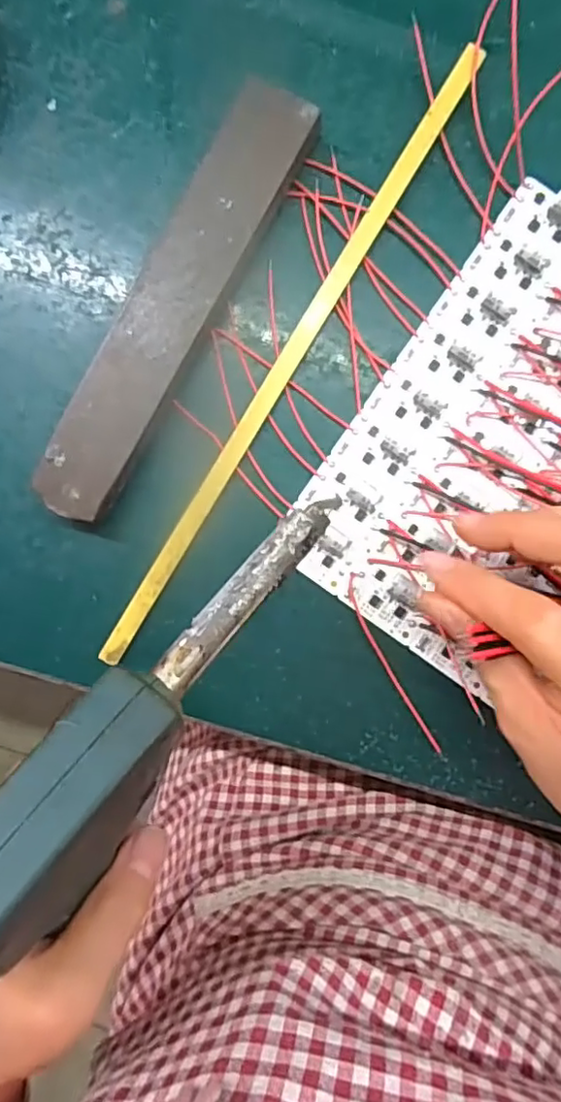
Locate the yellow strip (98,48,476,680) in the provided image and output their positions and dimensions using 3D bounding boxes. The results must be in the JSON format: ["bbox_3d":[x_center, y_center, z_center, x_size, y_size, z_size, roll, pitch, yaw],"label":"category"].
[{"bbox_3d":[0.003,-0.084,0.278,0.010,0.008,0.306,32,92,-2],"label":"yellow strip"}]

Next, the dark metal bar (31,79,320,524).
[{"bbox_3d":[-0.046,-0.106,0.273,0.038,0.015,0.196,28,92,-2],"label":"dark metal bar"}]

